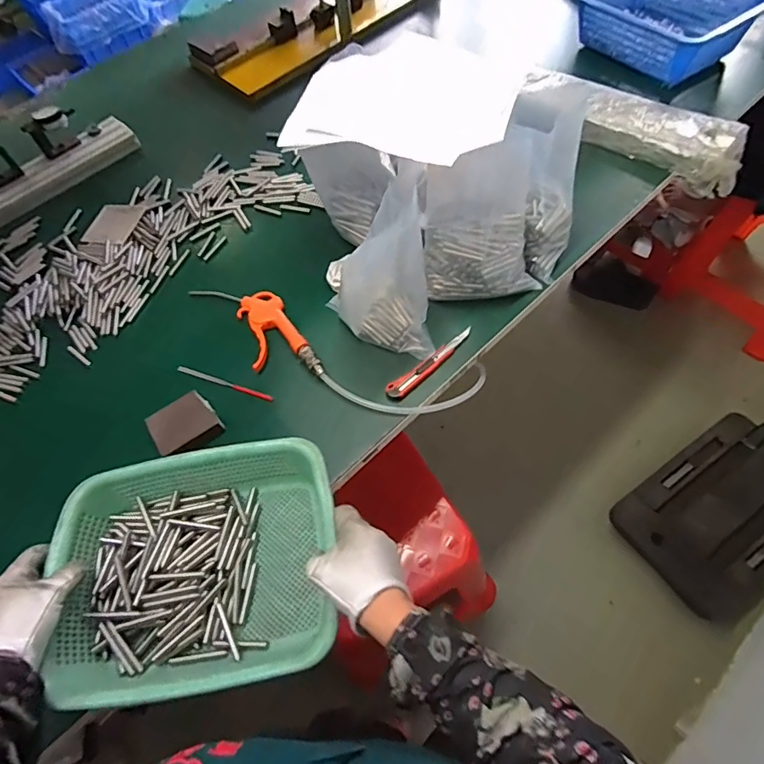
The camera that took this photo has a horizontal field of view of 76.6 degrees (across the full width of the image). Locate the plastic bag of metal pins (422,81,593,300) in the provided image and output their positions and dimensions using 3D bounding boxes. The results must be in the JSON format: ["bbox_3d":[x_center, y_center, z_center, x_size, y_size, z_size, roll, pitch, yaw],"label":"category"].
[{"bbox_3d":[0.172,-0.220,0.643,0.218,0.235,0.116,-14,61,0],"label":"plastic bag of metal pins"}]

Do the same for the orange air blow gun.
[{"bbox_3d":[-0.171,-0.071,0.721,0.097,0.027,0.231,-36,63,-12],"label":"orange air blow gun"}]

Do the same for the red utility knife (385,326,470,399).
[{"bbox_3d":[0.071,-0.024,0.669,0.151,0.018,0.025,-36,66,-14],"label":"red utility knife"}]

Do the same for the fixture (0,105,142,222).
[{"bbox_3d":[-0.720,-0.394,0.924,0.485,0.086,0.115,-43,64,-15],"label":"fixture"}]

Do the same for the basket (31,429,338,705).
[{"bbox_3d":[-0.188,0.186,0.496,0.282,0.088,0.221,-8,63,0],"label":"basket"}]

